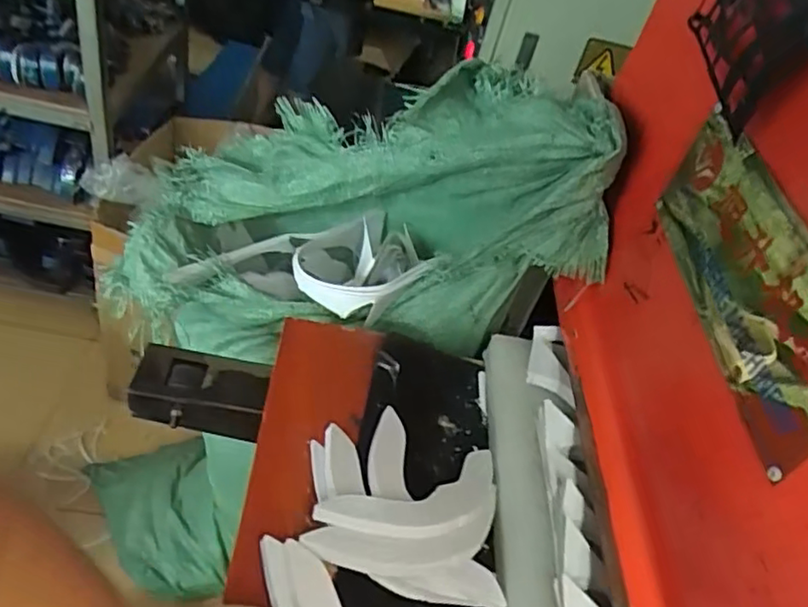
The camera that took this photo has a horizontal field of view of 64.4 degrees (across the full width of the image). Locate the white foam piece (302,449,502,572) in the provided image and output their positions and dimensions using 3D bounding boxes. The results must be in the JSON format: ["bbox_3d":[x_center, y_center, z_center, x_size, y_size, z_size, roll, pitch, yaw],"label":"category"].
[{"bbox_3d":[0.015,0.175,0.526,0.189,0.022,0.085,-8,45,-32],"label":"white foam piece"}]

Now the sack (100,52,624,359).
[{"bbox_3d":[-0.042,-0.088,0.737,0.547,0.253,0.215,-12,44,14],"label":"sack"}]

